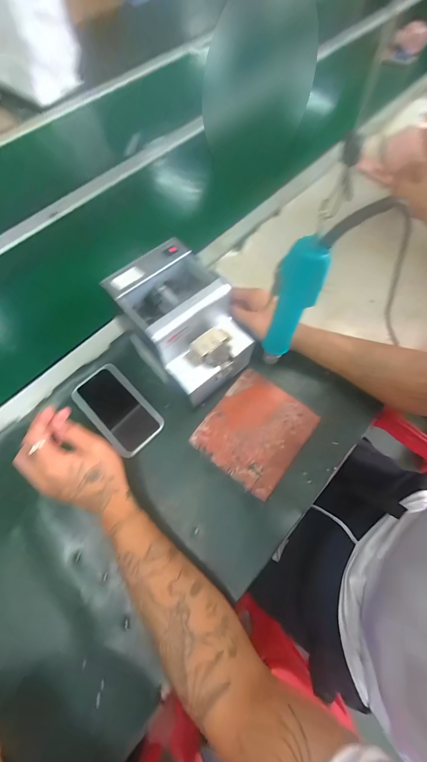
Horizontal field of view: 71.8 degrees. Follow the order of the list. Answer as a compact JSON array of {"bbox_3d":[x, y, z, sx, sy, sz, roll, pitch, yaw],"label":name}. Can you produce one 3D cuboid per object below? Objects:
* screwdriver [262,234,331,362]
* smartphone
[{"bbox_3d":[0.085,-0.083,0.340,0.037,0.168,0.039,0,67,0],"label":"screwdriver"},{"bbox_3d":[-0.150,0.042,0.460,0.083,0.012,0.145,-42,73,-16],"label":"smartphone"}]

